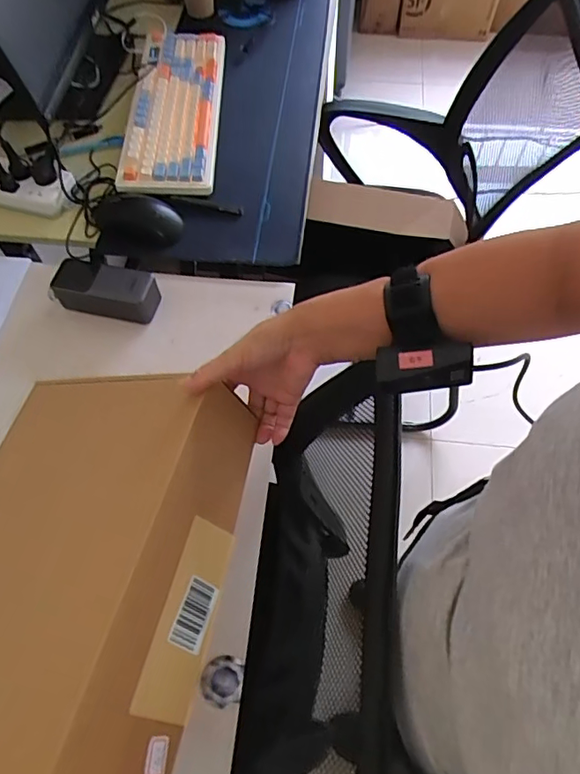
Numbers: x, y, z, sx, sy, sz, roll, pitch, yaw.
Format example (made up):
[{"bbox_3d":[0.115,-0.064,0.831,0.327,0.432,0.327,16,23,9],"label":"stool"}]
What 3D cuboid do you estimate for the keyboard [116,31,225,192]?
[{"bbox_3d":[-0.194,-0.482,0.910,0.152,0.038,0.429,-1,62,0],"label":"keyboard"}]

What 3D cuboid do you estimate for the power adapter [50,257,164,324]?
[{"bbox_3d":[-0.247,-0.130,0.711,0.140,0.039,0.063,14,63,8],"label":"power adapter"}]

